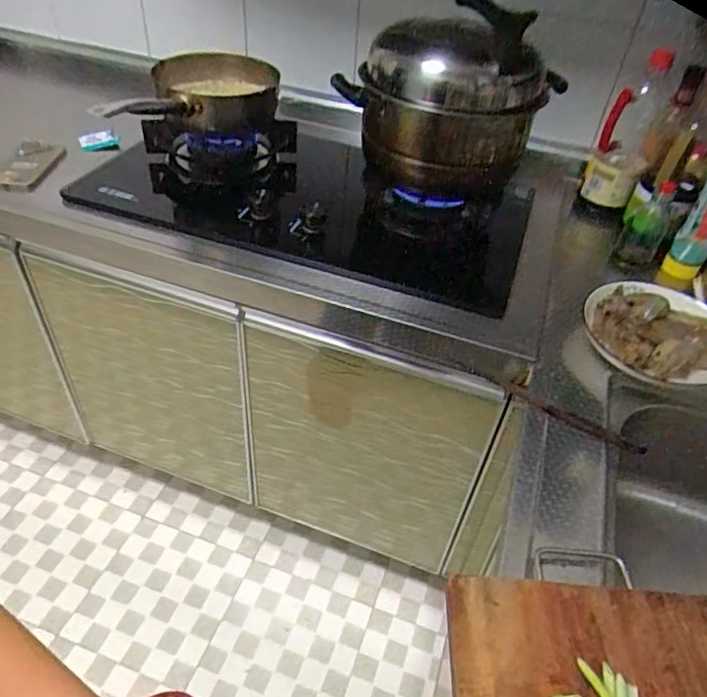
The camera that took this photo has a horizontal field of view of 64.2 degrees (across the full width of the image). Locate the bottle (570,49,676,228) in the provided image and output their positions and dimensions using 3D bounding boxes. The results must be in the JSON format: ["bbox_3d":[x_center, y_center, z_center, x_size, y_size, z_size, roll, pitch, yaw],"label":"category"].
[{"bbox_3d":[0.489,-0.356,1.036,0.091,0.296,0.094,19,45,14],"label":"bottle"}]

